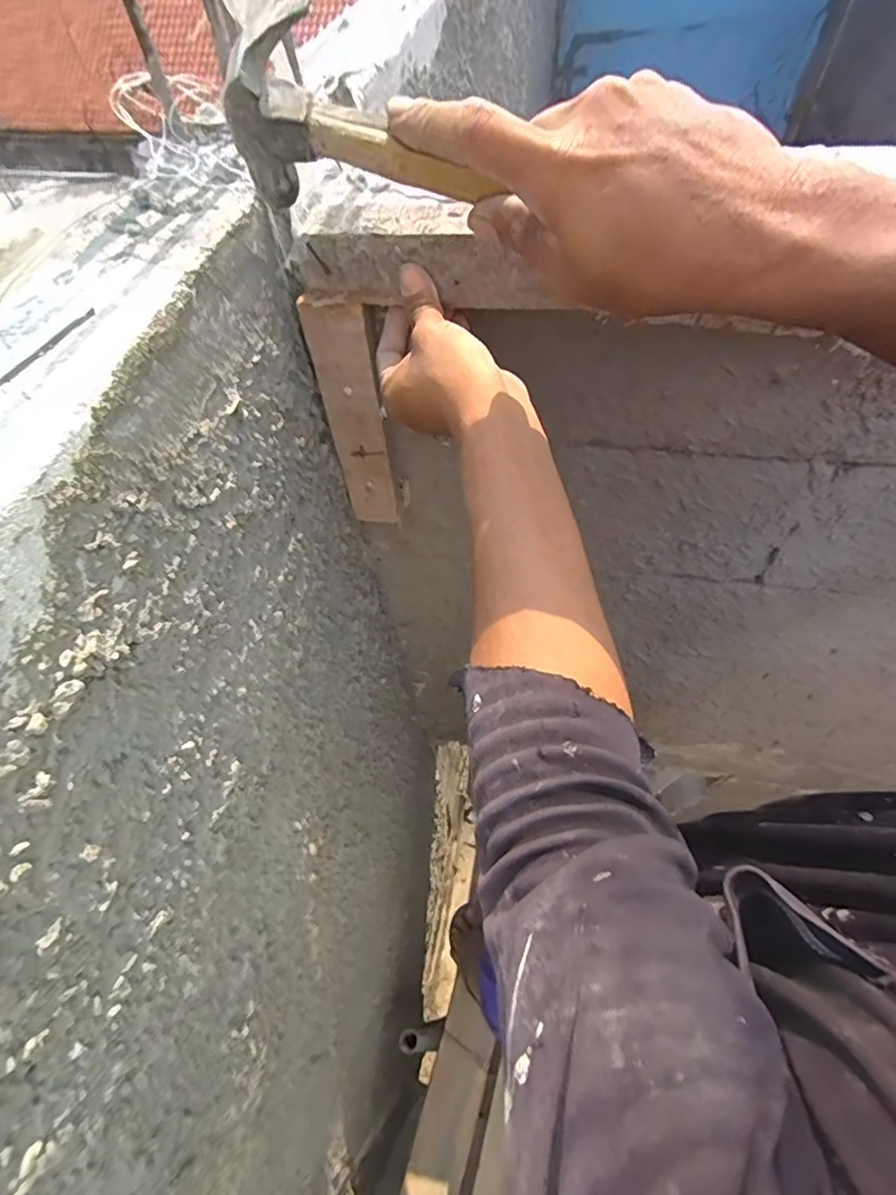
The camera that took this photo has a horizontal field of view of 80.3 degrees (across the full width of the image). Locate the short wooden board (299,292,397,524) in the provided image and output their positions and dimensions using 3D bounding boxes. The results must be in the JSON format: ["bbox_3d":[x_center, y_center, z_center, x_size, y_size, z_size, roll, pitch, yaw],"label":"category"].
[{"bbox_3d":[-0.085,-0.154,0.489,0.053,0.237,0.010,5,56,7],"label":"short wooden board"}]

